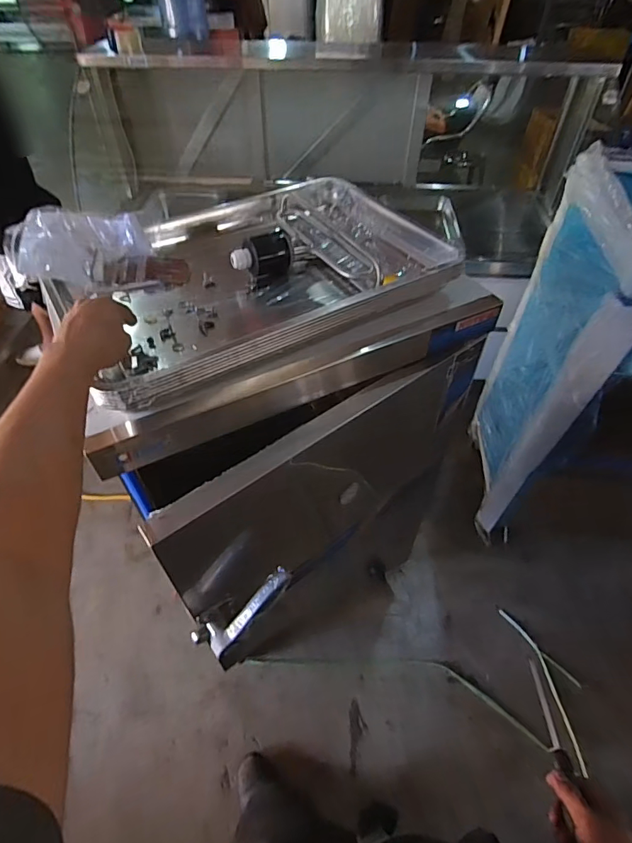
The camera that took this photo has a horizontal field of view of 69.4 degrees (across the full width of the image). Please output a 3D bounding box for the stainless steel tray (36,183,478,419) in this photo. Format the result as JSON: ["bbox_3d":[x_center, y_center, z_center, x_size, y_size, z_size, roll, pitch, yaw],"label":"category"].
[{"bbox_3d":[-0.100,-0.250,0.748,0.568,0.082,0.405,-25,53,-21],"label":"stainless steel tray"}]

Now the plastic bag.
[{"bbox_3d":[-0.369,-0.273,0.731,0.189,0.081,0.141,-8,49,-8],"label":"plastic bag"}]

